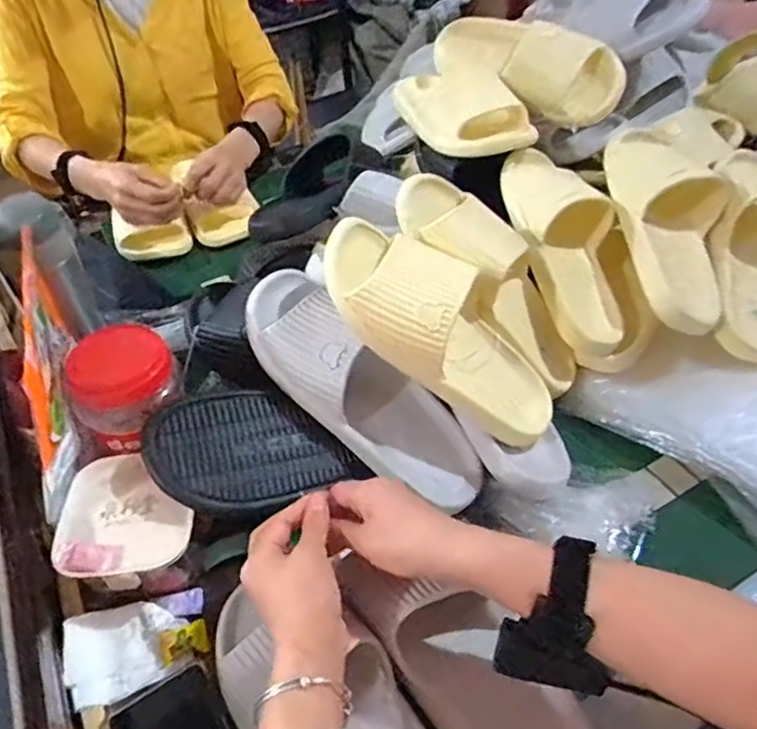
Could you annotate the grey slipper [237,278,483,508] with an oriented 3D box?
[{"bbox_3d":[-0.008,0.015,0.568,0.277,0.091,0.102,43,54,-1],"label":"grey slipper"}]

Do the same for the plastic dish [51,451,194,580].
[{"bbox_3d":[-0.210,0.123,0.523,0.105,0.014,0.109,-8,46,-7],"label":"plastic dish"}]

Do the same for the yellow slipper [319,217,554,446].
[{"bbox_3d":[0.065,-0.033,0.551,0.254,0.063,0.100,40,48,-14],"label":"yellow slipper"}]

